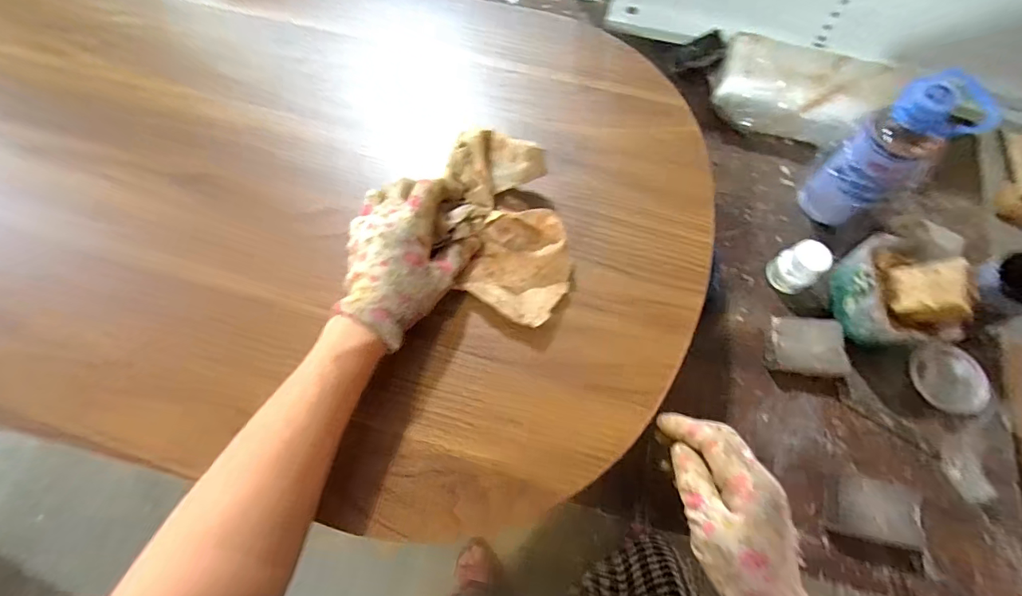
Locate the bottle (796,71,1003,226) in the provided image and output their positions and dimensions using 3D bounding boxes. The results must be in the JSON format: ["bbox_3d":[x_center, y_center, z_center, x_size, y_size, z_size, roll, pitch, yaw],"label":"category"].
[{"bbox_3d":[0.379,-0.145,0.448,0.084,0.156,0.075,-28,71,-9],"label":"bottle"}]

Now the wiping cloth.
[{"bbox_3d":[-0.006,-0.056,0.365,0.092,0.060,0.149,-14,69,-4],"label":"wiping cloth"}]

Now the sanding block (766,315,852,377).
[{"bbox_3d":[0.296,0.048,0.448,0.067,0.017,0.060,7,69,4],"label":"sanding block"}]

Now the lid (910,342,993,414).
[{"bbox_3d":[0.441,0.079,0.446,0.065,0.013,0.068,-1,69,1],"label":"lid"}]

